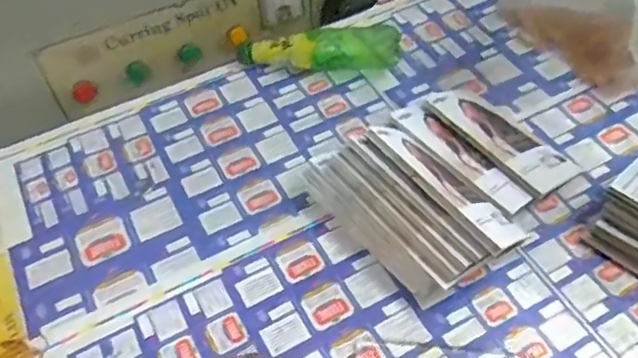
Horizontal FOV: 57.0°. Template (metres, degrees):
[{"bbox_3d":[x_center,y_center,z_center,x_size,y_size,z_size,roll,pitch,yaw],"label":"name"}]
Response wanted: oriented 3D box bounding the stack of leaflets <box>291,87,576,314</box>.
[{"bbox_3d":[0.149,-0.020,0.638,0.267,0.095,0.209,-37,60,-24],"label":"stack of leaflets"}]

